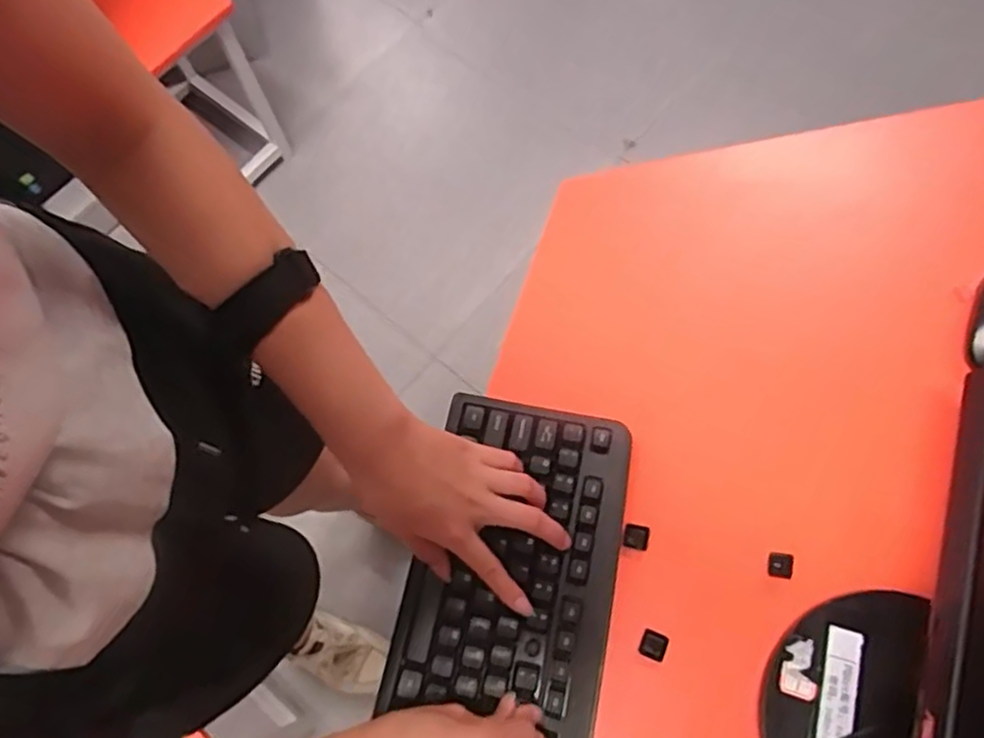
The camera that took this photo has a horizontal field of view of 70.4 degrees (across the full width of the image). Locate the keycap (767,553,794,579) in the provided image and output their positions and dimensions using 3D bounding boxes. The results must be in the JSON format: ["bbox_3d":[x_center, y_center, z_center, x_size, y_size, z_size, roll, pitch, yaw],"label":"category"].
[{"bbox_3d":[0.205,0.140,0.494,0.016,0.004,0.017,13,72,7],"label":"keycap"}]

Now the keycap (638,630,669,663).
[{"bbox_3d":[0.112,0.192,0.483,0.018,0.004,0.017,21,73,9],"label":"keycap"}]

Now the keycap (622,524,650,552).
[{"bbox_3d":[0.105,0.122,0.507,0.018,0.005,0.017,13,72,7],"label":"keycap"}]

